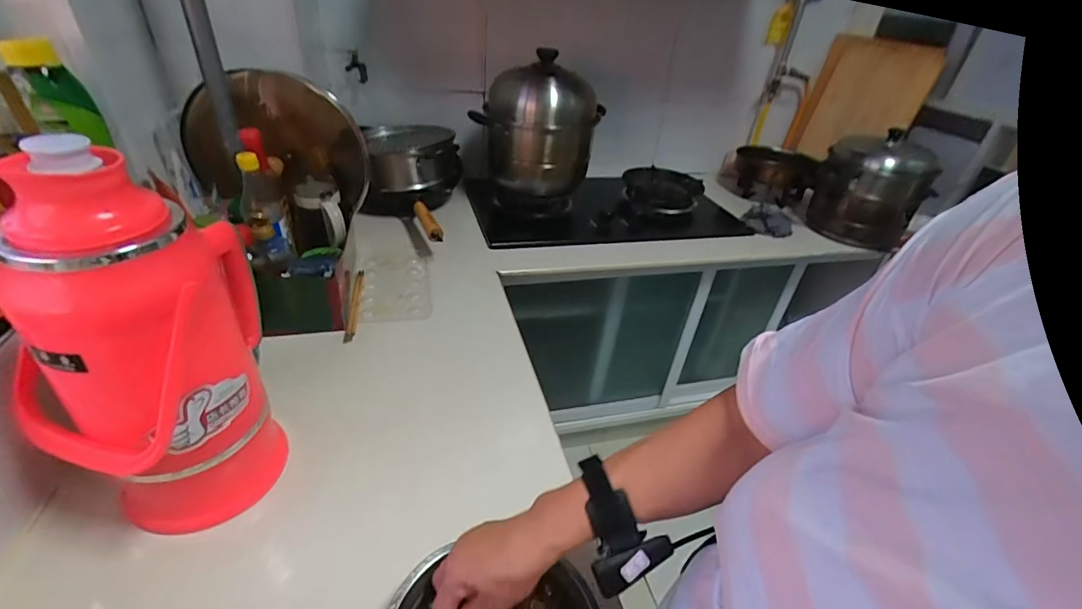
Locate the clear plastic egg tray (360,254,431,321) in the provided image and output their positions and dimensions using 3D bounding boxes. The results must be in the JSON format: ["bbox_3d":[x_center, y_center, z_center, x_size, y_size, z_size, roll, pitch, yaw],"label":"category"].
[{"bbox_3d":[-0.280,-0.038,0.910,0.125,0.024,0.203,-3,36,-14],"label":"clear plastic egg tray"}]

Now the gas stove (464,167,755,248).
[{"bbox_3d":[0.168,-0.286,1.281,0.694,0.068,0.399,-7,37,-19],"label":"gas stove"}]

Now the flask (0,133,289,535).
[{"bbox_3d":[-0.374,0.043,0.449,0.188,0.368,0.149,-18,42,-32],"label":"flask"}]

